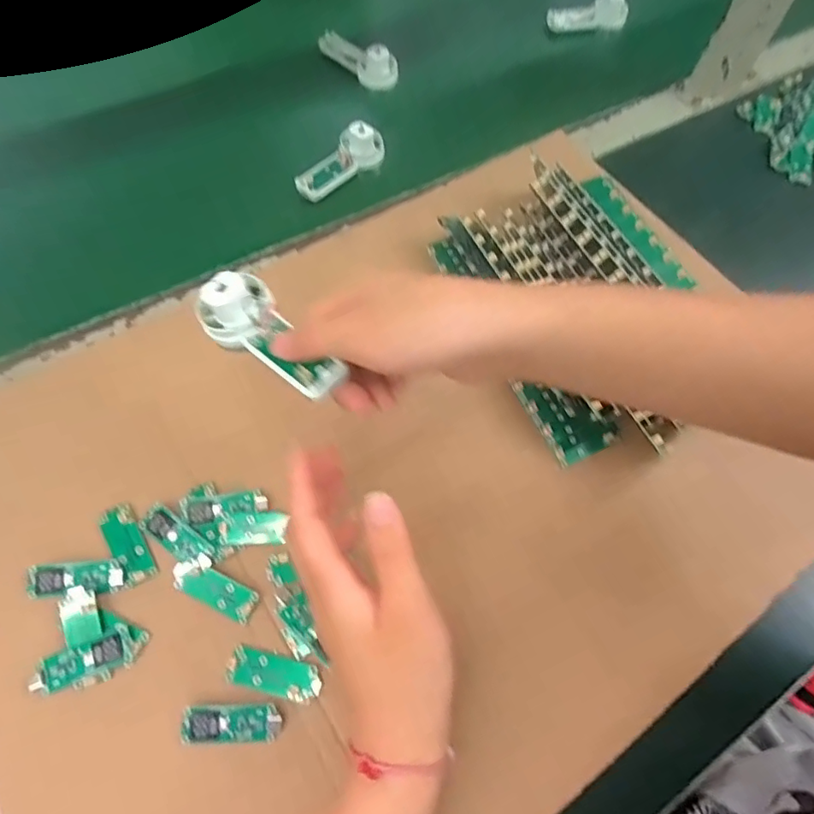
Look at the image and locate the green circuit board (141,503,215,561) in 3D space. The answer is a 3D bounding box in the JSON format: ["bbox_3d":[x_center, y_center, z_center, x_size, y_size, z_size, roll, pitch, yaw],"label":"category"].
[{"bbox_3d":[-0.139,0.076,0.322,0.045,0.006,0.017,34,66,11],"label":"green circuit board"}]

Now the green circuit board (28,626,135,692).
[{"bbox_3d":[-0.175,0.137,0.289,0.049,0.005,0.018,-19,74,-12],"label":"green circuit board"}]

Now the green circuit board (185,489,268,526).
[{"bbox_3d":[-0.112,0.061,0.331,0.047,0.005,0.016,-11,66,-10],"label":"green circuit board"}]

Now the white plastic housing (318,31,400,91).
[{"bbox_3d":[-0.052,-0.364,0.553,0.094,0.036,0.028,38,67,13],"label":"white plastic housing"}]

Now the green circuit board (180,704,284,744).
[{"bbox_3d":[-0.092,0.167,0.282,0.051,0.005,0.016,2,64,-4],"label":"green circuit board"}]

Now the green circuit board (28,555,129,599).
[{"bbox_3d":[-0.188,0.098,0.307,0.052,0.006,0.018,-4,75,-11],"label":"green circuit board"}]

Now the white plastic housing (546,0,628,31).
[{"bbox_3d":[0.210,-0.454,0.615,0.092,0.027,0.032,-17,67,-12],"label":"white plastic housing"}]

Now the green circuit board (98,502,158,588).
[{"bbox_3d":[-0.167,0.081,0.319,0.019,0.005,0.049,-22,72,-29],"label":"green circuit board"}]

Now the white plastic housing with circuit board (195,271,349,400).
[{"bbox_3d":[-0.069,-0.035,0.272,0.088,0.021,0.038,42,68,17],"label":"white plastic housing with circuit board"}]

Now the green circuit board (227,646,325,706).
[{"bbox_3d":[-0.073,0.148,0.295,0.051,0.004,0.019,14,64,2],"label":"green circuit board"}]

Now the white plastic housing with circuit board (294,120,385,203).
[{"bbox_3d":[-0.060,-0.221,0.476,0.030,0.030,0.092,43,68,15],"label":"white plastic housing with circuit board"}]

